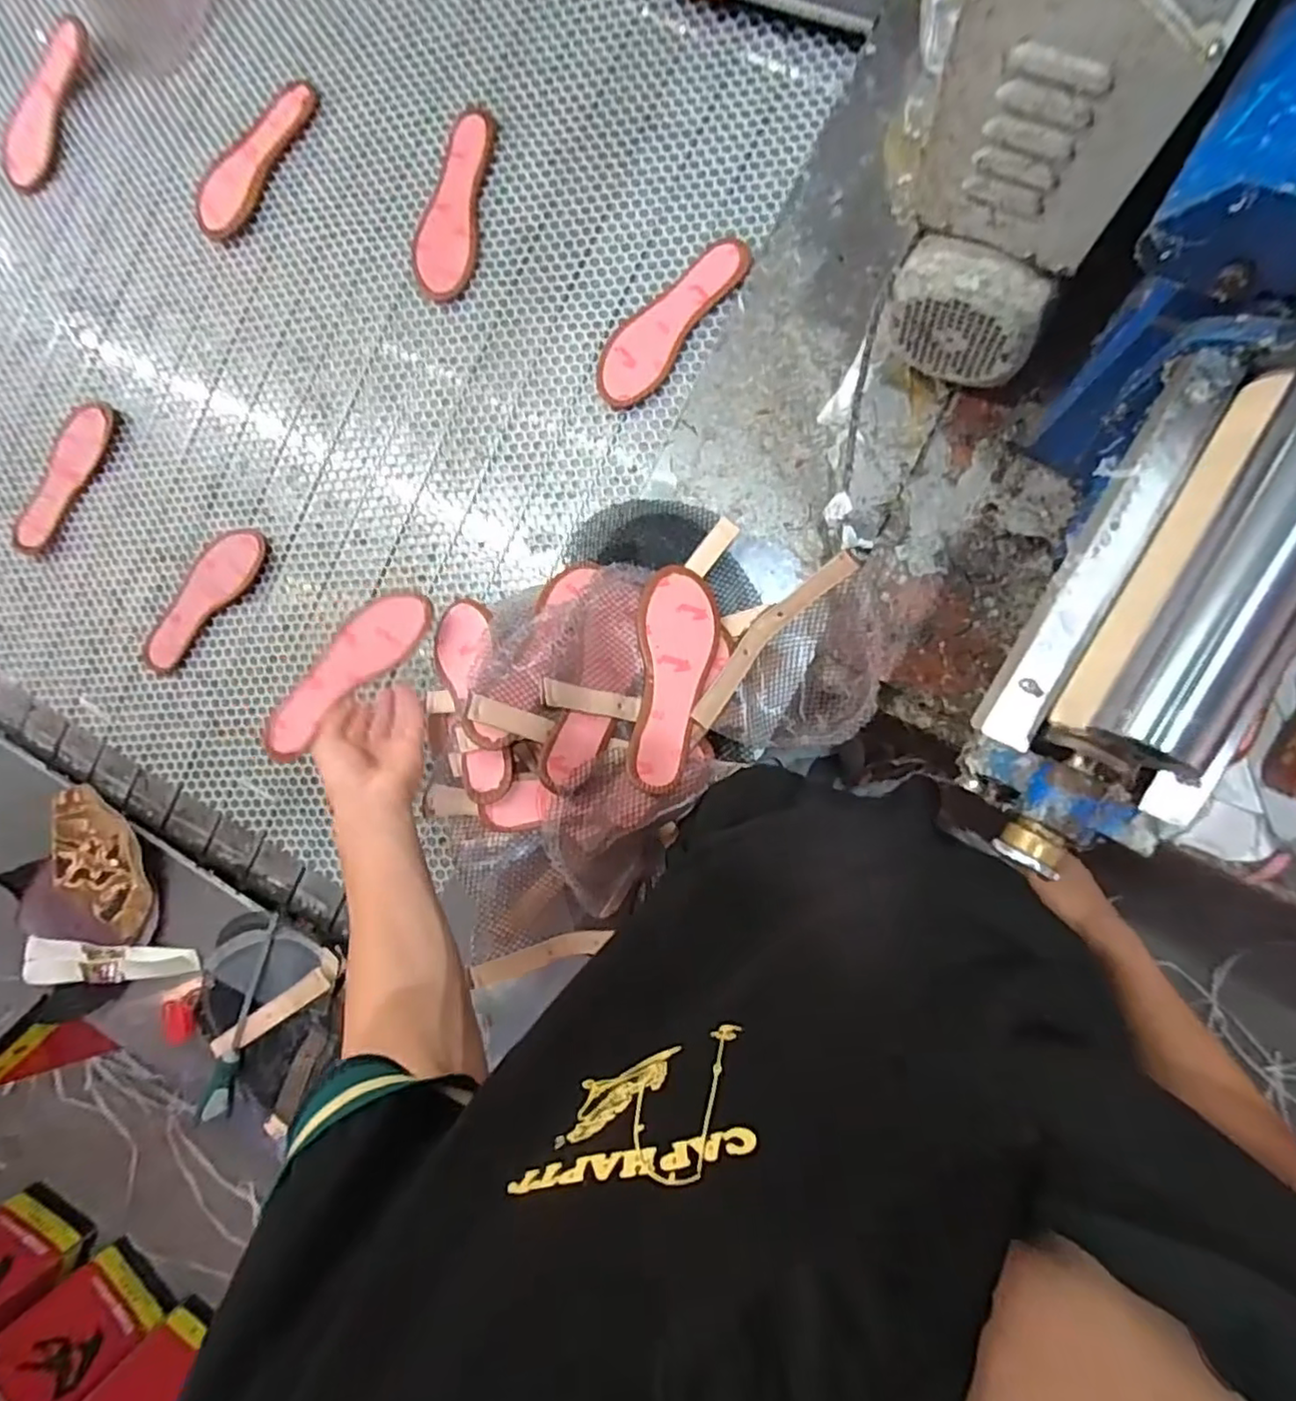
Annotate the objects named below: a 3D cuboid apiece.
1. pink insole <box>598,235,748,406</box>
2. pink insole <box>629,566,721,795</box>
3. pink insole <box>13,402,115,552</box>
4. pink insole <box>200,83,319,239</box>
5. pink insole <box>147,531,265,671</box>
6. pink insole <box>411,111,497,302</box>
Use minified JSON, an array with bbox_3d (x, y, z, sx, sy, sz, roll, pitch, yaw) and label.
[{"bbox_3d":[0.025,-0.439,0.753,0.225,0.012,0.084,-44,77,3],"label":"pink insole"},{"bbox_3d":[0.024,-0.024,0.639,0.079,0.019,0.228,5,73,9],"label":"pink insole"},{"bbox_3d":[-0.781,-0.299,0.864,0.069,0.014,0.218,36,96,11],"label":"pink insole"},{"bbox_3d":[-0.510,-0.699,0.834,0.074,0.011,0.218,35,95,7],"label":"pink insole"},{"bbox_3d":[-0.572,-0.131,0.831,0.070,0.009,0.220,43,96,2],"label":"pink insole"},{"bbox_3d":[-0.239,-0.602,0.792,0.078,0.011,0.222,9,91,9],"label":"pink insole"}]

